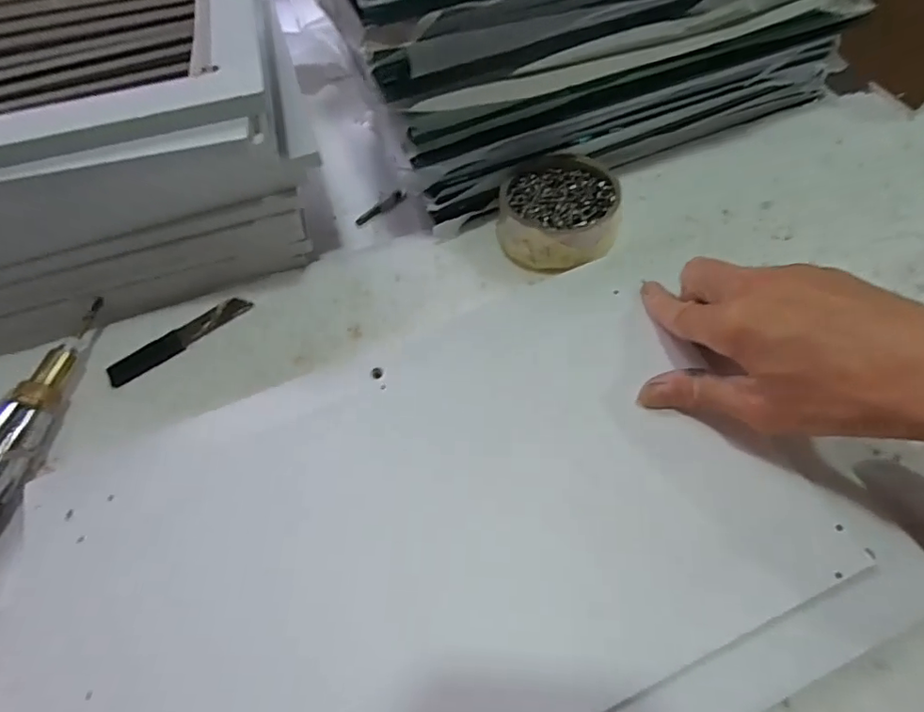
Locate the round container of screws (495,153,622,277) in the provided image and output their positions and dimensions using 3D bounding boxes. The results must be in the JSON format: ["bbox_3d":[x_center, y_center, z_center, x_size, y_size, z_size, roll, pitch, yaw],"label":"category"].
[{"bbox_3d":[0.070,-0.105,0.392,0.082,0.046,0.087,-3,59,4],"label":"round container of screws"}]

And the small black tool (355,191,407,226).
[{"bbox_3d":[-0.069,-0.127,0.458,0.049,0.008,0.008,-38,62,-16],"label":"small black tool"}]

